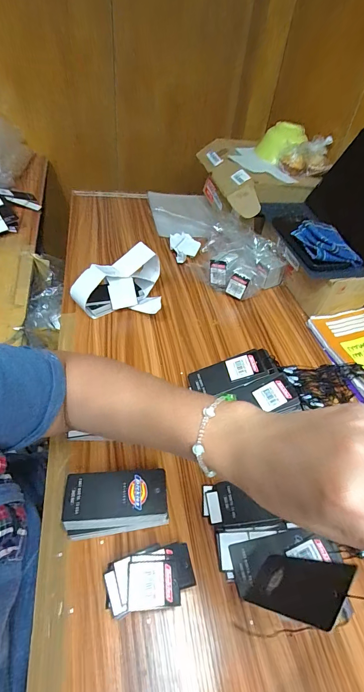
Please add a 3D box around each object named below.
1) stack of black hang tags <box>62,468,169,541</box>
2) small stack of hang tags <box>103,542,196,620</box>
[{"bbox_3d":[-0.073,0.176,0.363,0.108,0.040,0.056,-3,48,-9],"label":"stack of black hang tags"},{"bbox_3d":[-0.033,0.235,0.324,0.085,0.028,0.050,-4,48,-10],"label":"small stack of hang tags"}]

